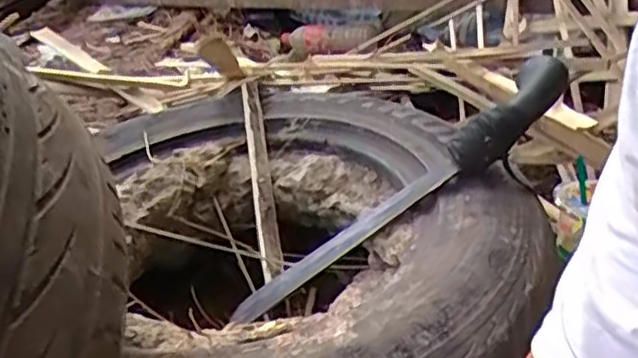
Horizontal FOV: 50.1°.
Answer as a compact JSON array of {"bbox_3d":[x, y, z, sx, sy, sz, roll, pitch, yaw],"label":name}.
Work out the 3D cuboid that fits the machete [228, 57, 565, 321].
[{"bbox_3d":[0.075,0.015,0.647,0.383,0.032,0.062,-38,29,6],"label":"machete"}]

